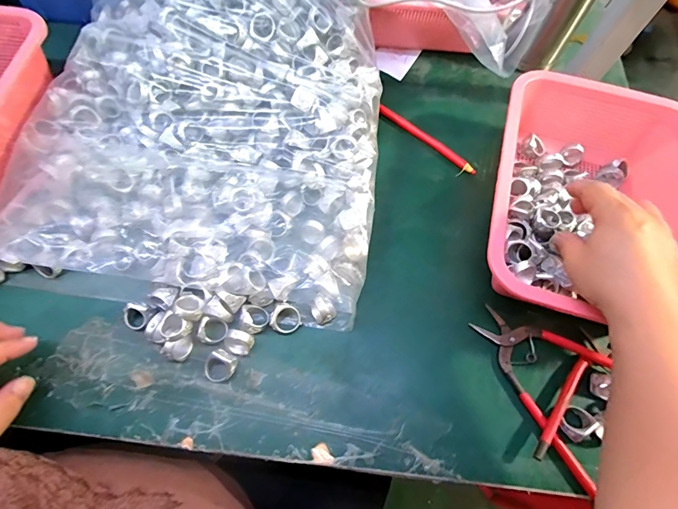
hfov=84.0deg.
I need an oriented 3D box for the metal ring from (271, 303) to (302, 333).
[{"bbox_3d":[-0.049,0.059,0.346,0.029,0.008,0.027,-4,99,-27],"label":"metal ring"}]

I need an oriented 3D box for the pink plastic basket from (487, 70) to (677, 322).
[{"bbox_3d":[0.245,-0.054,0.372,0.191,0.068,0.256,17,65,5],"label":"pink plastic basket"}]

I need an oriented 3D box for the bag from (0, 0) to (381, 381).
[{"bbox_3d":[-0.138,-0.132,0.385,0.357,0.102,0.448,8,65,1],"label":"bag"}]

